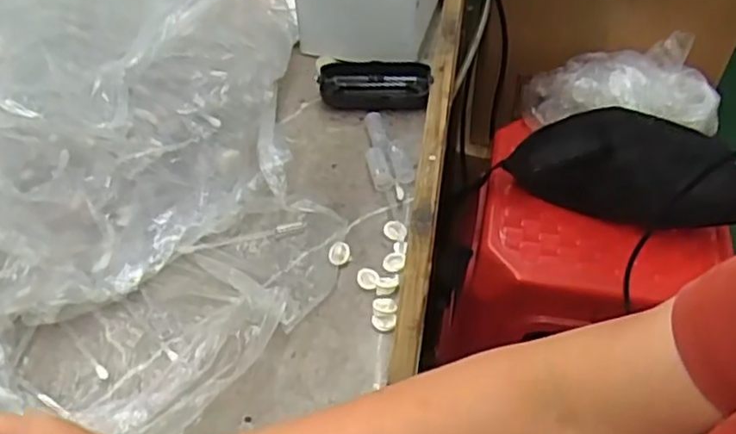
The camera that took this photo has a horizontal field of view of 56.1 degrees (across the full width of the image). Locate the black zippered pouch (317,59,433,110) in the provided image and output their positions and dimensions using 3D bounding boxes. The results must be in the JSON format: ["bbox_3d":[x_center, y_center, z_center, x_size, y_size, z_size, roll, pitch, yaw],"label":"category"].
[{"bbox_3d":[0.006,-0.133,0.706,0.112,0.032,0.054,6,50,6],"label":"black zippered pouch"}]

